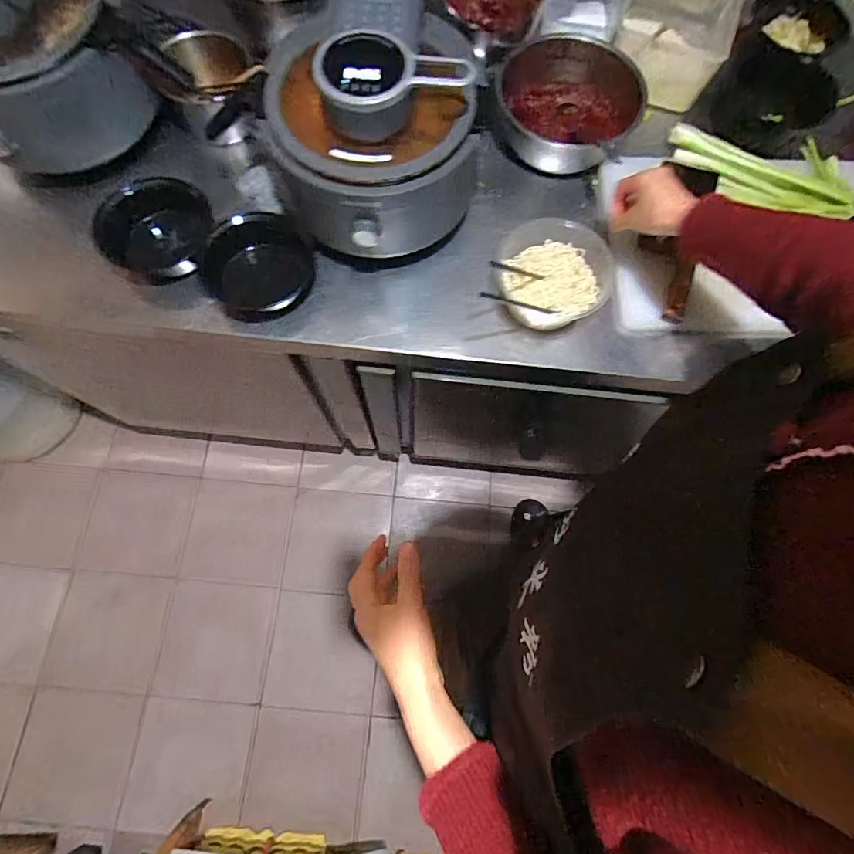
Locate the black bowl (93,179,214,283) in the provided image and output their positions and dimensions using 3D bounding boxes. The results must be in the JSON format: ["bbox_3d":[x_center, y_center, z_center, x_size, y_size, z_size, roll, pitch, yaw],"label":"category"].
[{"bbox_3d":[-0.418,-0.301,0.703,0.149,0.064,0.139,0,72,-1],"label":"black bowl"}]

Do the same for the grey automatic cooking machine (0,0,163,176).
[{"bbox_3d":[-0.563,-0.548,0.666,0.264,0.234,0.222,-18,73,-7],"label":"grey automatic cooking machine"}]

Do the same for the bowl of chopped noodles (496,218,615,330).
[{"bbox_3d":[0.190,-0.228,0.688,0.166,0.091,0.160,0,72,-1],"label":"bowl of chopped noodles"}]

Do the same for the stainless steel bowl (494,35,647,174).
[{"bbox_3d":[0.234,-0.536,0.776,0.224,0.091,0.233,0,72,-1],"label":"stainless steel bowl"}]

